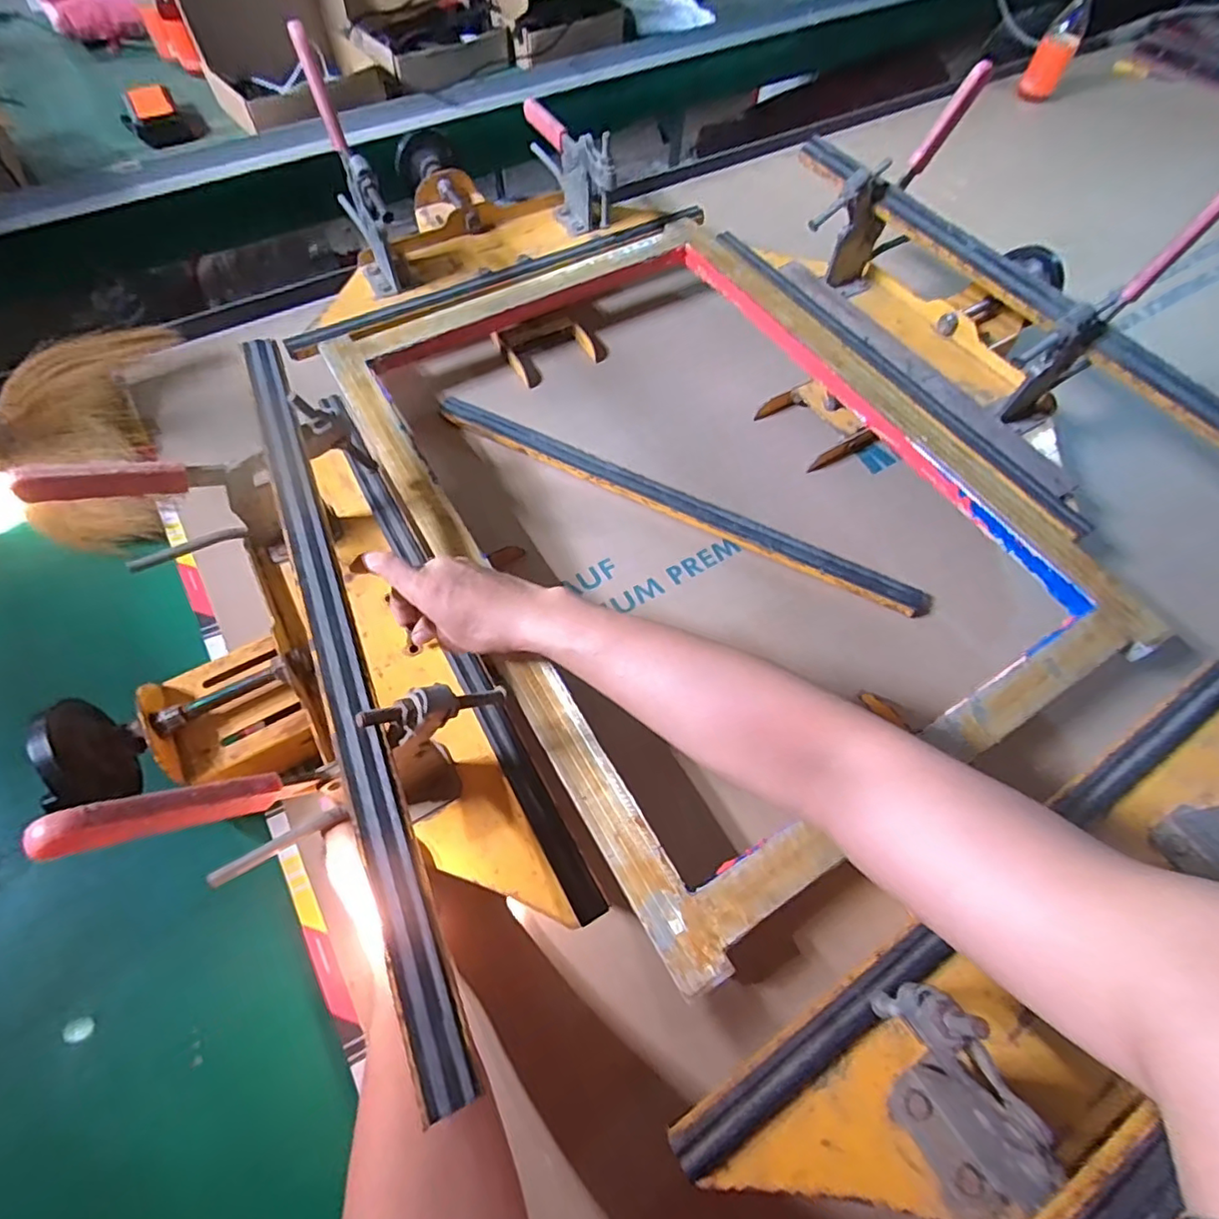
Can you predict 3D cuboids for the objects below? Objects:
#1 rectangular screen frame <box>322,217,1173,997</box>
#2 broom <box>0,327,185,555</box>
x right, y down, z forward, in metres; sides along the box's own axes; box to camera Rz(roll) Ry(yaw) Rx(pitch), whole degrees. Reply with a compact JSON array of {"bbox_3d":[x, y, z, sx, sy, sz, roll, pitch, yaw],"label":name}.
[{"bbox_3d":[0.086,-0.138,0.602,0.535,0.032,0.724,-28,67,-16],"label":"rectangular screen frame"},{"bbox_3d":[-0.738,-0.190,0.666,0.483,0.076,0.306,-6,63,-5],"label":"broom"}]

